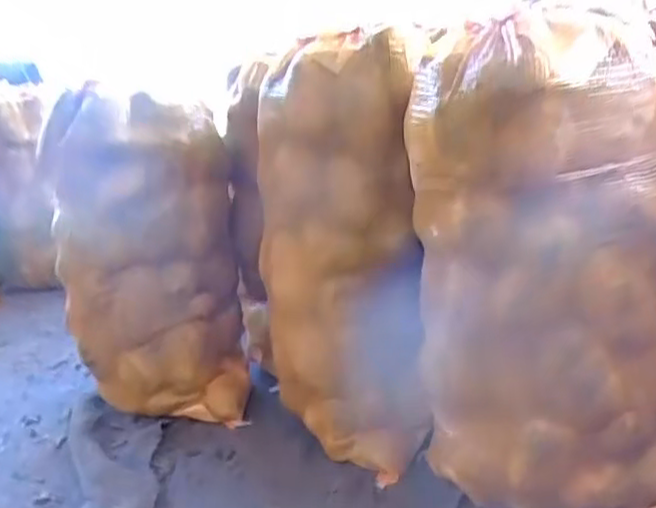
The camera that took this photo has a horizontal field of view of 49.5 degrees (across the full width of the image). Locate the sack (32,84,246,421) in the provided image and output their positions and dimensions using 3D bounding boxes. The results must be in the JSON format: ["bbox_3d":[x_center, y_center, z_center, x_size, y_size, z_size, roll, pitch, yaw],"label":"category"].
[{"bbox_3d":[-0.320,0.015,1.274,0.291,0.556,0.204,-6,14,-3],"label":"sack"}]

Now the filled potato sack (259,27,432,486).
[{"bbox_3d":[0.017,0.002,1.062,0.233,0.611,0.222,-3,14,10],"label":"filled potato sack"}]

